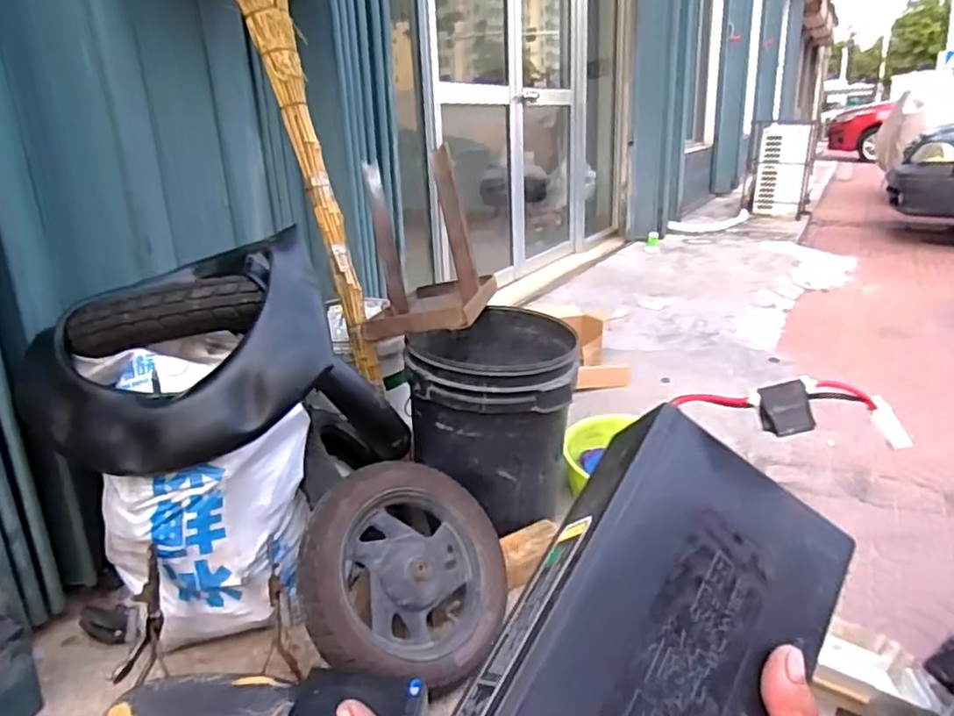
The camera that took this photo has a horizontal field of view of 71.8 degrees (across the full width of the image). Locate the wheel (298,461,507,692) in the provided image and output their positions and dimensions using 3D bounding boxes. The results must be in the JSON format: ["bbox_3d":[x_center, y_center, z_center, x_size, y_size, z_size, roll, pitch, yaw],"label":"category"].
[{"bbox_3d":[-0.111,0.350,1.084,0.068,0.359,0.352,-34,37,42],"label":"wheel"}]

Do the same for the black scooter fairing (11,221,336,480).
[{"bbox_3d":[-0.460,-0.013,1.004,0.446,0.251,0.317,-9,21,-17],"label":"black scooter fairing"}]

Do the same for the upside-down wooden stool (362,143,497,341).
[{"bbox_3d":[-0.113,-0.238,1.386,0.247,0.305,0.366,0,20,8],"label":"upside-down wooden stool"}]

